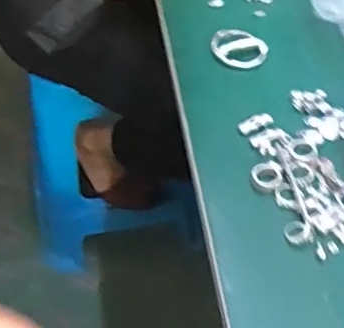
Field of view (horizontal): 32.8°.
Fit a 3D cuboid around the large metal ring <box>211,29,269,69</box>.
[{"bbox_3d":[0.077,-0.133,0.669,0.064,0.015,0.061,2,47,3],"label":"large metal ring"}]

